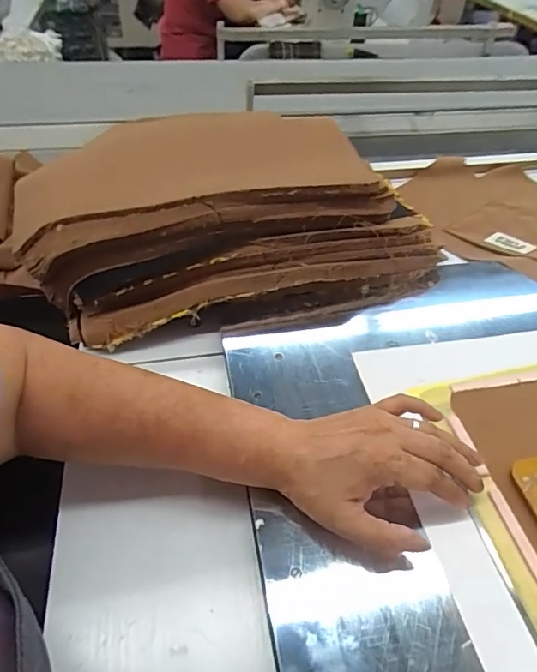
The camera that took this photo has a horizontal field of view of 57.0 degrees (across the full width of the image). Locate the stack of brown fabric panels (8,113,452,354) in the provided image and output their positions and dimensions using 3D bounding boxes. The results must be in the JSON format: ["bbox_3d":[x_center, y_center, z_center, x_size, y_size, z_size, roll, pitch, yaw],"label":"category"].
[{"bbox_3d":[-0.061,-0.168,0.620,0.427,0.158,0.329,-11,44,-14],"label":"stack of brown fabric panels"}]

